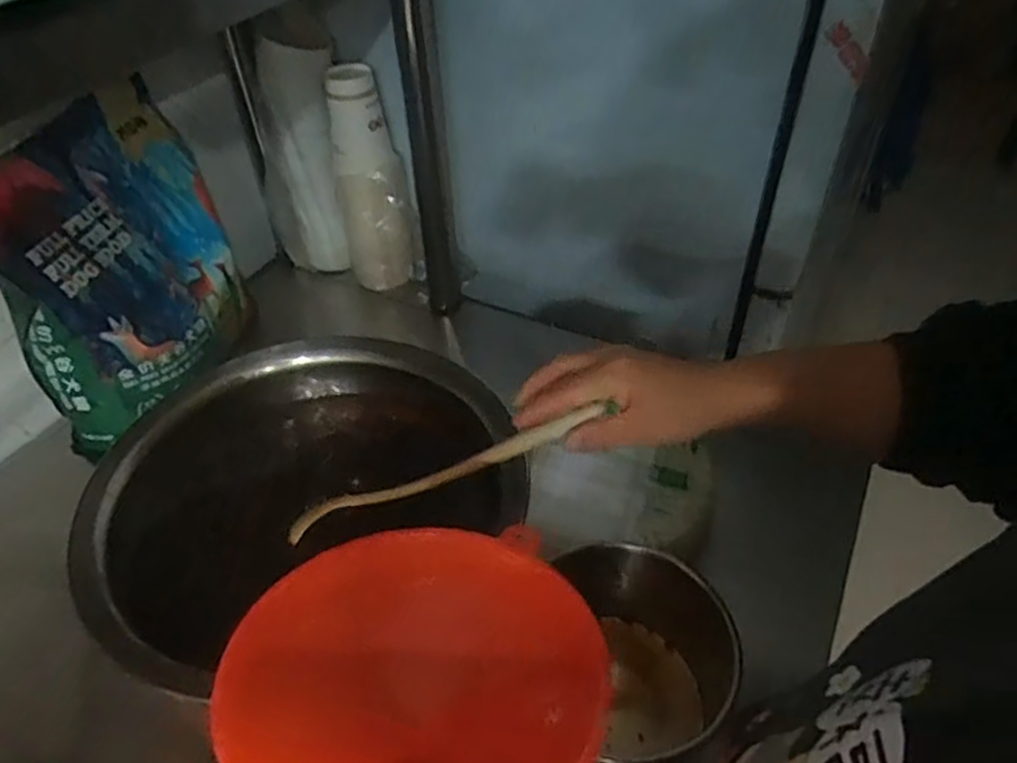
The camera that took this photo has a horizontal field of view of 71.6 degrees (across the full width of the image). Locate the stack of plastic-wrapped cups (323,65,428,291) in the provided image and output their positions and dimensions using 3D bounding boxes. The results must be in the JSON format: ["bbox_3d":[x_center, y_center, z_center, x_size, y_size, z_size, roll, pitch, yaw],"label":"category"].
[{"bbox_3d":[-0.165,-0.236,0.864,0.086,0.261,0.078,-11,44,-9],"label":"stack of plastic-wrapped cups"}]

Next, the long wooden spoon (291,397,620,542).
[{"bbox_3d":[-0.049,0.068,0.507,0.271,0.022,0.031,-22,38,25],"label":"long wooden spoon"}]

